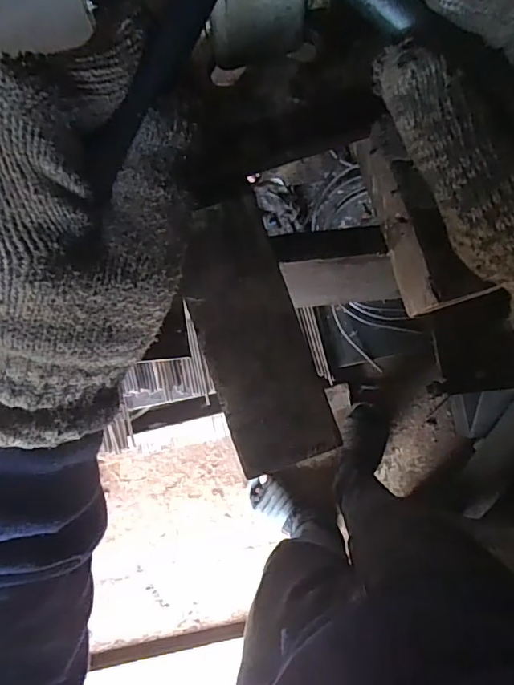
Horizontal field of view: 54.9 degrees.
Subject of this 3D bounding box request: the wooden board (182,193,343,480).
[{"bbox_3d":[-0.002,-0.004,0.241,0.047,0.014,0.127,-19,85,0],"label":"wooden board"}]

